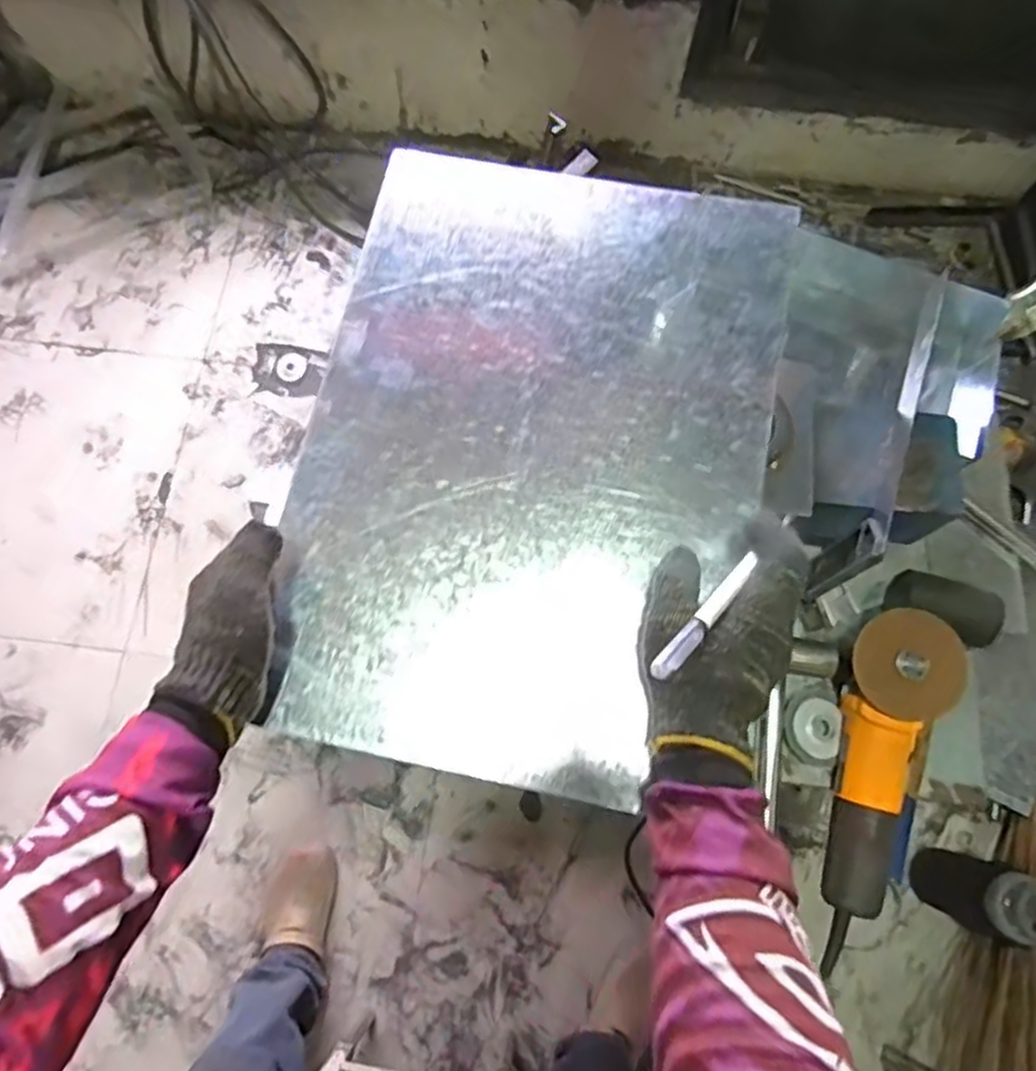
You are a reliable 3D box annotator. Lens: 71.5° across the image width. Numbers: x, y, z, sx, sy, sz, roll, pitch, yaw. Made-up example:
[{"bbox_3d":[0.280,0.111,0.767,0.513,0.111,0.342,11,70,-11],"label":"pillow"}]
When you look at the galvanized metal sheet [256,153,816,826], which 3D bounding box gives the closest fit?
[{"bbox_3d":[0.008,-0.068,0.562,0.345,0.012,0.490,12,77,5],"label":"galvanized metal sheet"}]

